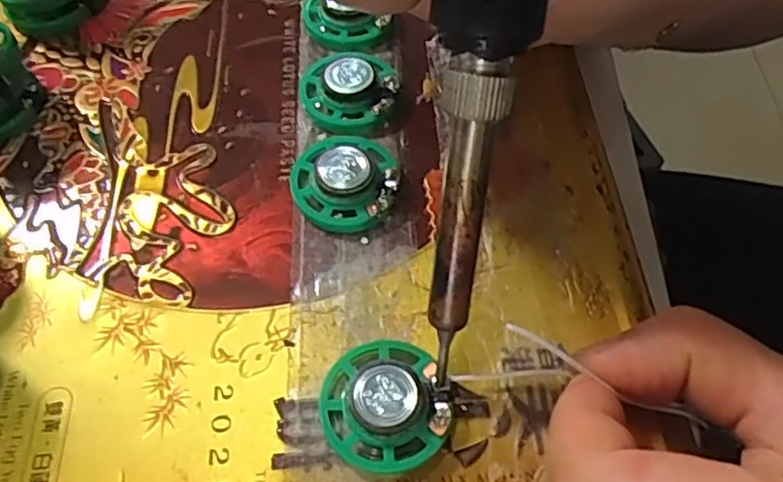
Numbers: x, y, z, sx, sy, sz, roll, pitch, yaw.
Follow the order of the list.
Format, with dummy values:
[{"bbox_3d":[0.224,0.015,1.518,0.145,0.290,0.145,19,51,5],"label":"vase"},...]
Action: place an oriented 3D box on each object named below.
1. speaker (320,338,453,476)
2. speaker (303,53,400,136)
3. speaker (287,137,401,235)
[{"bbox_3d":[-0.001,0.035,0.138,0.026,0.007,0.026,0,58,0],"label":"speaker"},{"bbox_3d":[-0.011,-0.041,0.184,0.026,0.010,0.025,0,58,0],"label":"speaker"},{"bbox_3d":[-0.012,-0.016,0.169,0.027,0.009,0.030,-4,58,-2],"label":"speaker"}]

